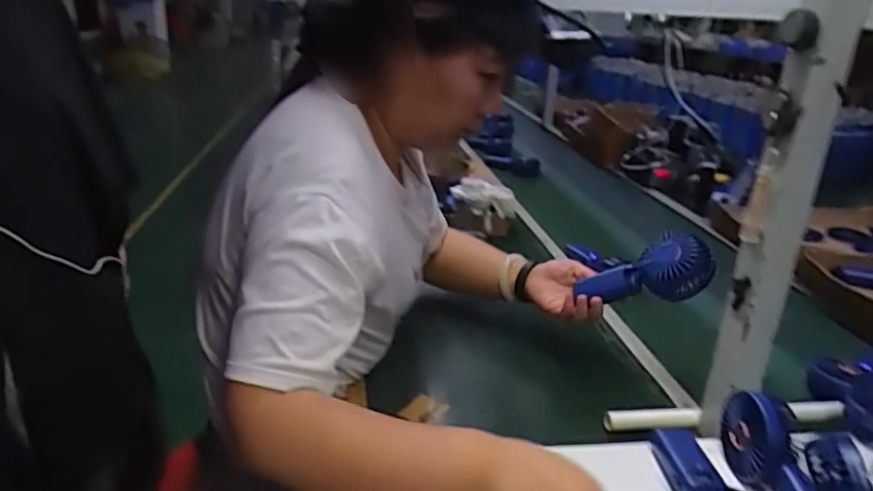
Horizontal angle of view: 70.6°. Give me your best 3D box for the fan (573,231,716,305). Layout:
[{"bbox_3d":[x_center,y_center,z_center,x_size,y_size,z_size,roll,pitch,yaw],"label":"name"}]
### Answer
[{"bbox_3d":[0.271,0.039,0.792,0.059,0.079,0.181,-17,-4,-45],"label":"fan"}]

